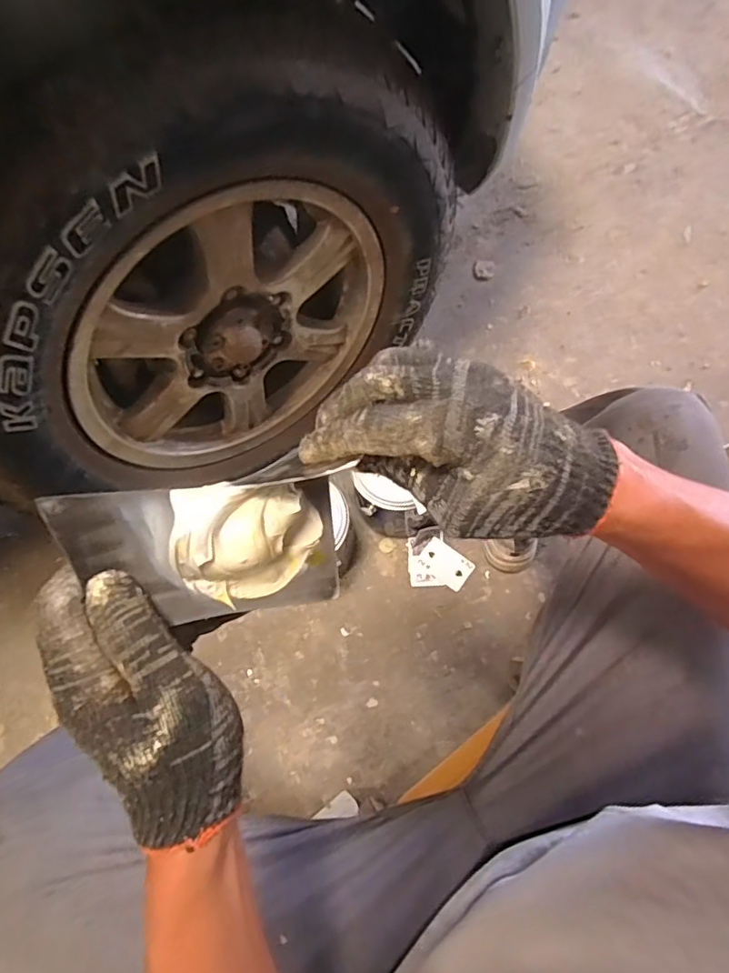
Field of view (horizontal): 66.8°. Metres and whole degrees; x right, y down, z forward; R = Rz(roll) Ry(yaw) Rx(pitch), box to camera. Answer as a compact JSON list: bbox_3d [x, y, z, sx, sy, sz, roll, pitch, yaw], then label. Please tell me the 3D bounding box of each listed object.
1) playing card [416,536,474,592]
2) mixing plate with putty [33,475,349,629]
[{"bbox_3d":[0.137,0.130,0.930,0.086,0.004,0.054,36,81,8],"label":"playing card"},{"bbox_3d":[-0.075,0.033,0.264,0.129,0.025,0.067,-2,95,-18],"label":"mixing plate with putty"}]

